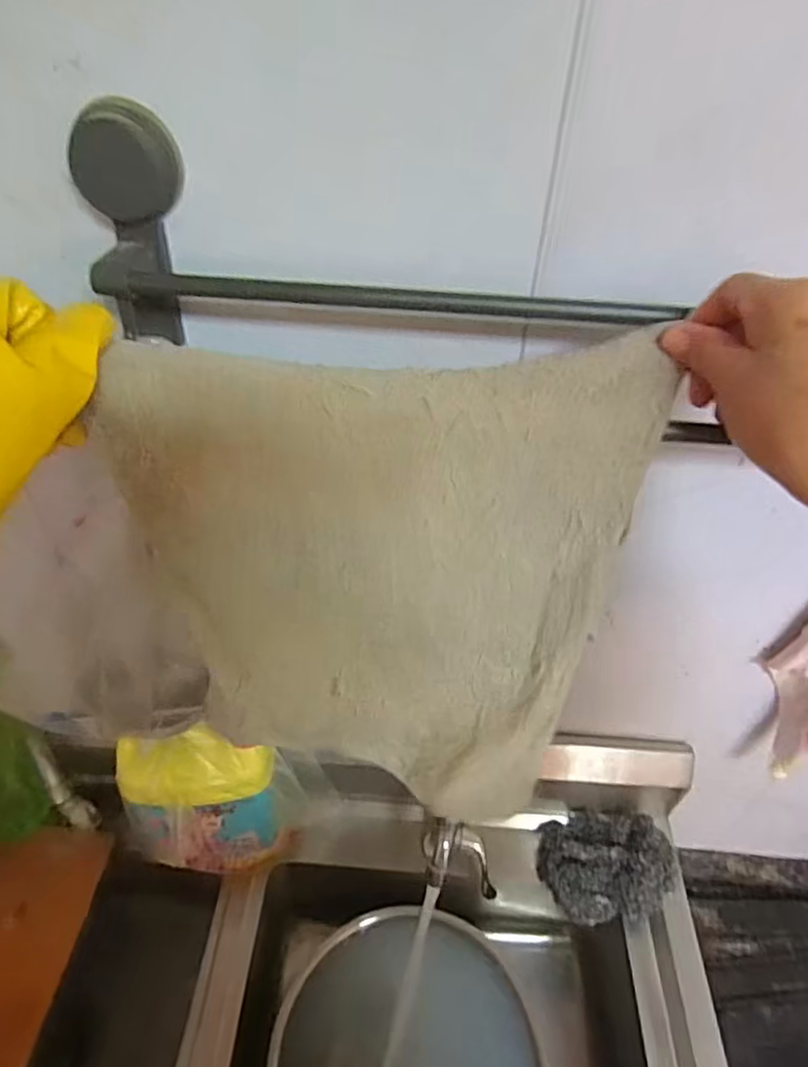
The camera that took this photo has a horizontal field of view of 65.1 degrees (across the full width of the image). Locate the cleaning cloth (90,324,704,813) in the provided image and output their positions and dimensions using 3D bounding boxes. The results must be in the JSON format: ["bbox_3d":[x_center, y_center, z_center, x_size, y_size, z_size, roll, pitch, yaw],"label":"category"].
[{"bbox_3d":[-0.008,0.060,0.424,0.282,0.359,0.043,0,35,0],"label":"cleaning cloth"}]

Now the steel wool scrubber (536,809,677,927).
[{"bbox_3d":[0.229,0.374,0.725,0.138,0.047,0.118,1,42,-2],"label":"steel wool scrubber"}]

